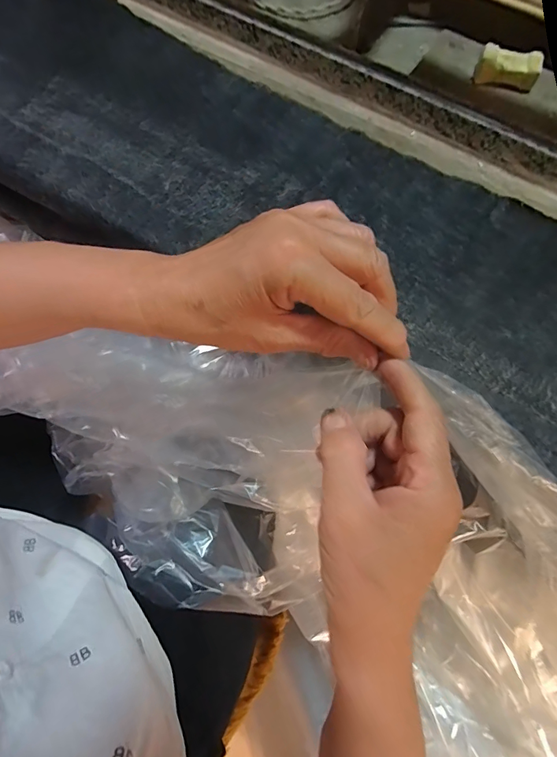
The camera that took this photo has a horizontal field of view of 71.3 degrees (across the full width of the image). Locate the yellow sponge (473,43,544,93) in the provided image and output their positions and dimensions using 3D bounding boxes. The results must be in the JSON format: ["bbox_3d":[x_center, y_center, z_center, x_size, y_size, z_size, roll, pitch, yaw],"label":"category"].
[{"bbox_3d":[0.193,-0.261,0.326,0.049,0.015,0.025,17,76,5],"label":"yellow sponge"}]

